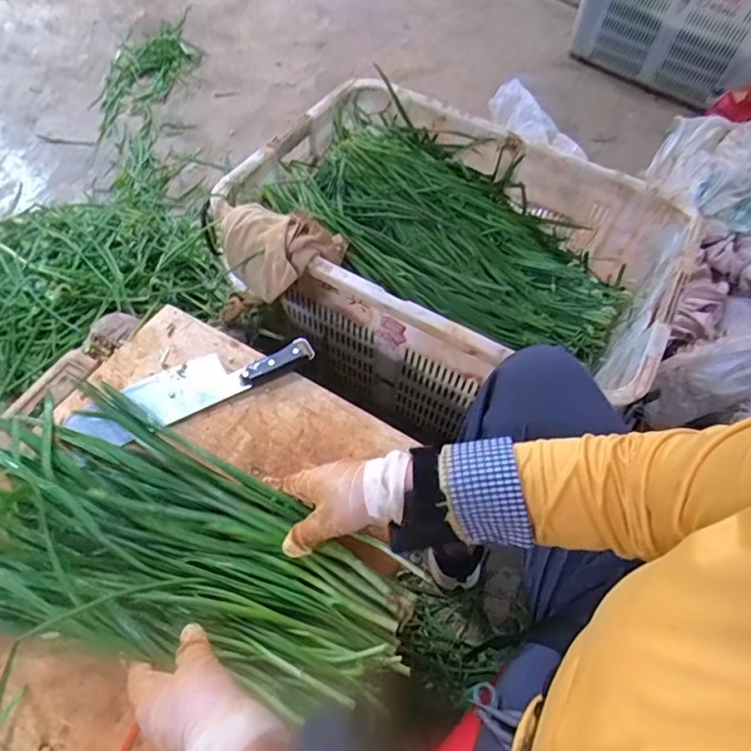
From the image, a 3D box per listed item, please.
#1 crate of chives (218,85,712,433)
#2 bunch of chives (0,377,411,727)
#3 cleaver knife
[{"bbox_3d":[0.132,-0.184,0.921,0.660,0.340,0.501,25,60,11],"label":"crate of chives"},{"bbox_3d":[-0.205,0.154,0.468,0.459,0.062,0.234,17,59,8],"label":"bunch of chives"},{"bbox_3d":[-0.203,0.010,0.585,0.263,0.014,0.068,-27,64,-19],"label":"cleaver knife"}]

